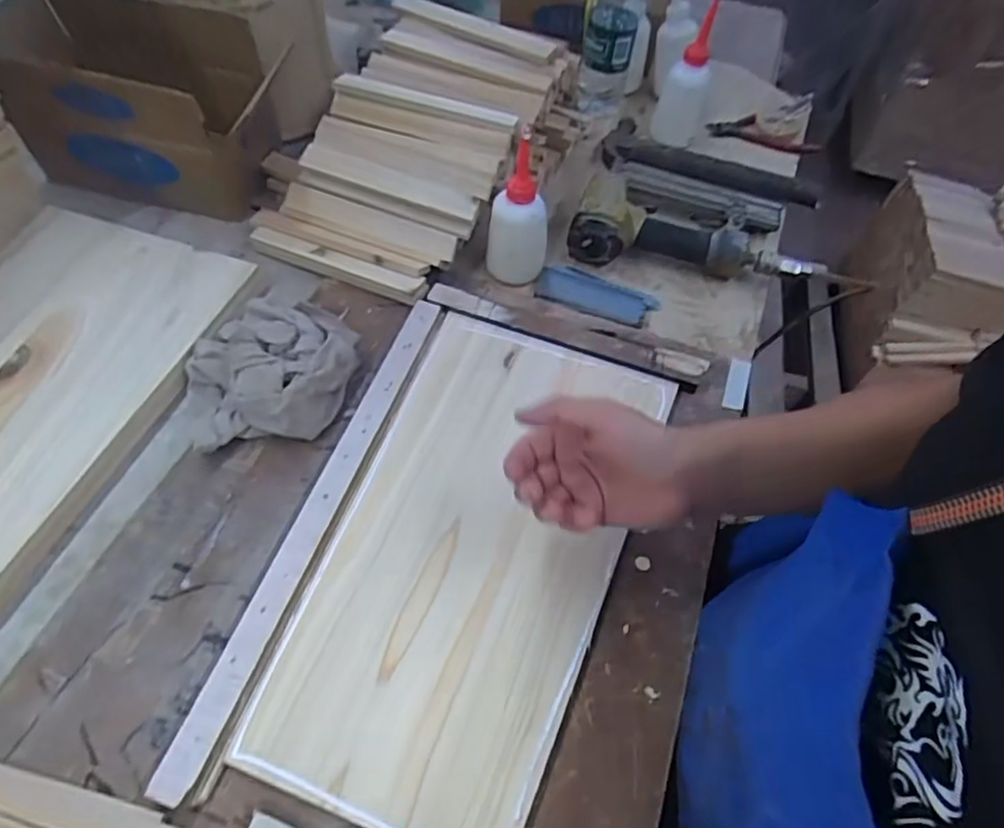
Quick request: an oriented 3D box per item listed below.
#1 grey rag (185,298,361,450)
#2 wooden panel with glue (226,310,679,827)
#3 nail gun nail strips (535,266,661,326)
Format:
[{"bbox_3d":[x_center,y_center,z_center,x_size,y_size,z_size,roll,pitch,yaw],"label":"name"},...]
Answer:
[{"bbox_3d":[-0.210,-0.044,0.578,0.153,0.052,0.133,-11,58,-11],"label":"grey rag"},{"bbox_3d":[-0.020,0.093,0.523,0.220,0.017,0.423,19,57,9],"label":"wooden panel with glue"},{"bbox_3d":[0.103,-0.130,0.699,0.128,0.007,0.055,19,57,9],"label":"nail gun nail strips"}]

